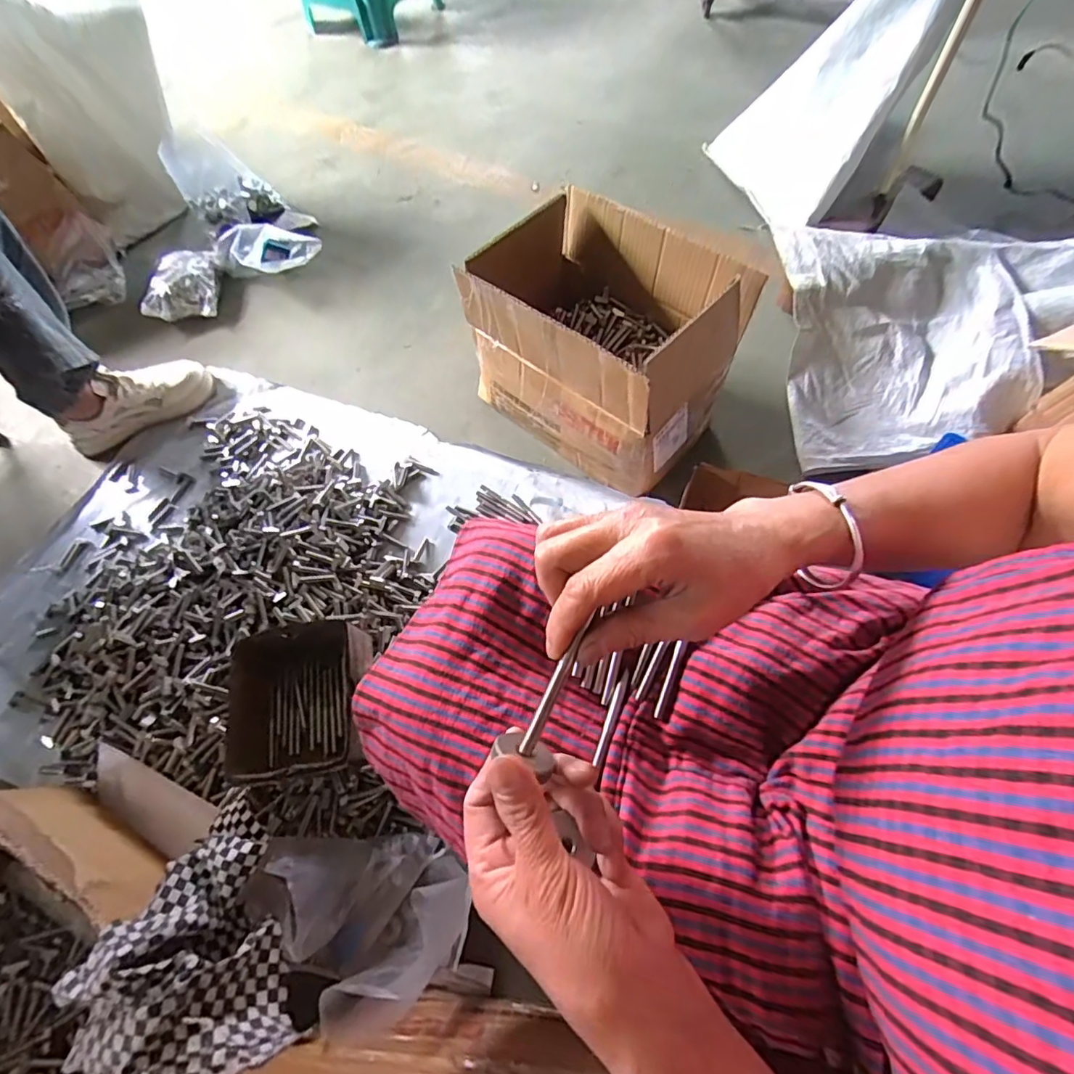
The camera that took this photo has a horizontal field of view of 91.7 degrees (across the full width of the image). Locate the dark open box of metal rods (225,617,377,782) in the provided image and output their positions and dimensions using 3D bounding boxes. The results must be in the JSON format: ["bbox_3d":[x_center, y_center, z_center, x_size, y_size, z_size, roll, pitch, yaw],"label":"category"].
[{"bbox_3d":[-0.264,0.186,0.579,0.156,0.088,0.153,-7,63,0],"label":"dark open box of metal rods"}]

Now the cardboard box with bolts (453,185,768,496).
[{"bbox_3d":[0.100,-0.287,0.776,0.353,0.243,0.251,40,72,20],"label":"cardboard box with bolts"}]

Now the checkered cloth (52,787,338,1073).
[{"bbox_3d":[-0.312,0.372,0.461,0.174,0.104,0.213,-34,67,-13],"label":"checkered cloth"}]

